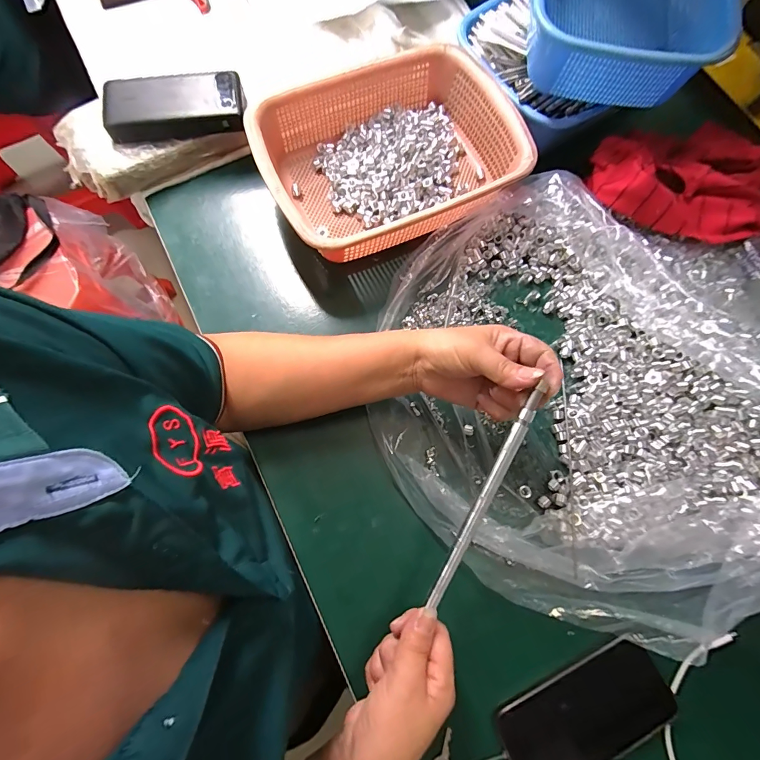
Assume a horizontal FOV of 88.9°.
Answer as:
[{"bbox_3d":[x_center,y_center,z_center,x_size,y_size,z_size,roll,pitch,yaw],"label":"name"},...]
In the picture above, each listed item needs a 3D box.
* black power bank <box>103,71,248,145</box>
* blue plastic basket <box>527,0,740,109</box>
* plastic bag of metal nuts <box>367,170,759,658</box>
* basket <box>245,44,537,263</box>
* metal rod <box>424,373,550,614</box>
[{"bbox_3d":[-0.236,-0.319,0.451,0.153,0.032,0.075,-10,77,-5],"label":"black power bank"},{"bbox_3d":[0.266,-0.439,0.439,0.198,0.090,0.270,8,76,-1],"label":"blue plastic basket"},{"bbox_3d":[0.234,0.008,0.394,0.483,0.074,0.442,27,78,6],"label":"plastic bag of metal nuts"},{"bbox_3d":[0.013,-0.263,0.459,0.294,0.076,0.216,-23,78,-8],"label":"basket"},{"bbox_3d":[0.084,0.096,0.312,0.010,0.007,0.193,25,95,5],"label":"metal rod"}]

